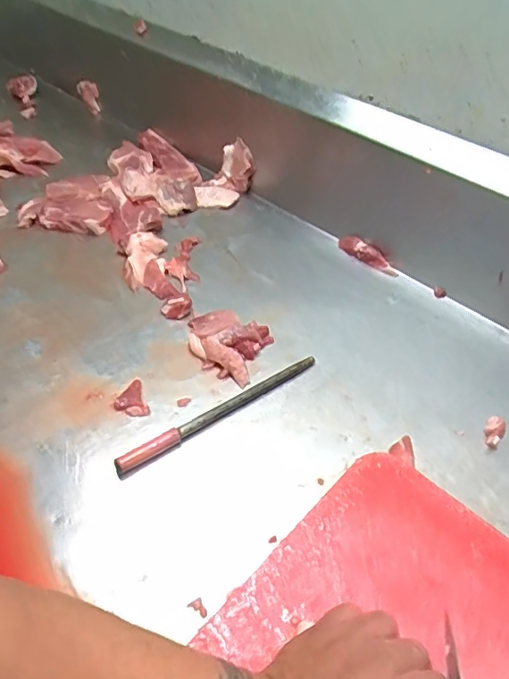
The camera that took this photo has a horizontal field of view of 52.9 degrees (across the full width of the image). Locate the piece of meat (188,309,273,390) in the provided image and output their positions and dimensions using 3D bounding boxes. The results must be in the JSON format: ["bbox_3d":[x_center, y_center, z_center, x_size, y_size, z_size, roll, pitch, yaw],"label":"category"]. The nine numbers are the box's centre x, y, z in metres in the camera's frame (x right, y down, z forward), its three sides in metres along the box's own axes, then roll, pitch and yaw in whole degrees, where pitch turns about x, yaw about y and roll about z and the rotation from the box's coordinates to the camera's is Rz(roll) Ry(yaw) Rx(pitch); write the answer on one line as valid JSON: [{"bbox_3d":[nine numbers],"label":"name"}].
[{"bbox_3d":[-0.040,0.002,0.660,0.108,0.020,0.095,20,48,15],"label":"piece of meat"}]

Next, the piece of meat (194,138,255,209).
[{"bbox_3d":[-0.058,-0.289,0.911,0.111,0.083,0.068,-33,56,-31],"label":"piece of meat"}]

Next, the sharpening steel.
[{"bbox_3d":[-0.034,0.079,0.590,0.269,0.017,0.016,-27,53,-27],"label":"sharpening steel"}]

